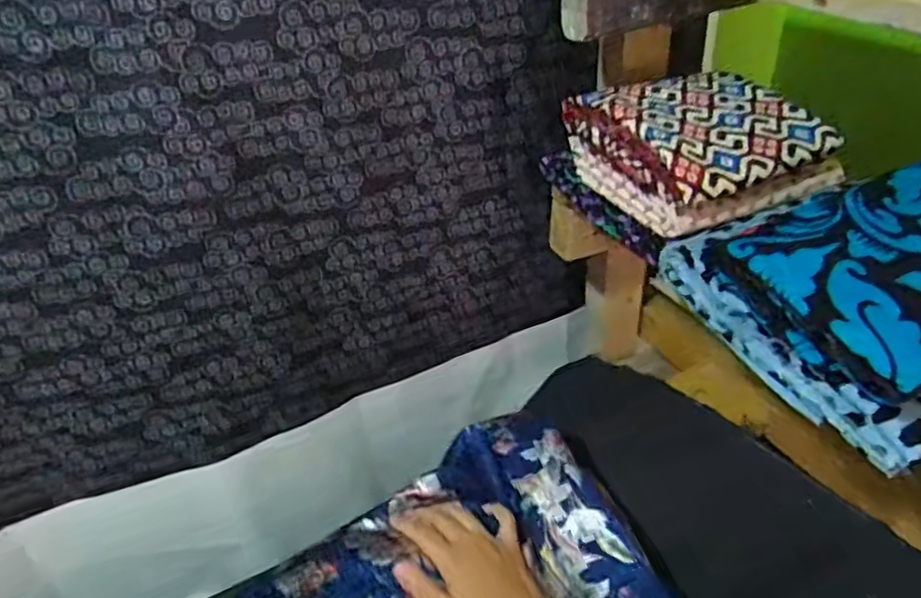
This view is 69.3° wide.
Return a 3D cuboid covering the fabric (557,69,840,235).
[{"bbox_3d":[0.202,-0.133,0.566,0.172,0.066,0.152,-17,39,-18],"label":"fabric"}]

